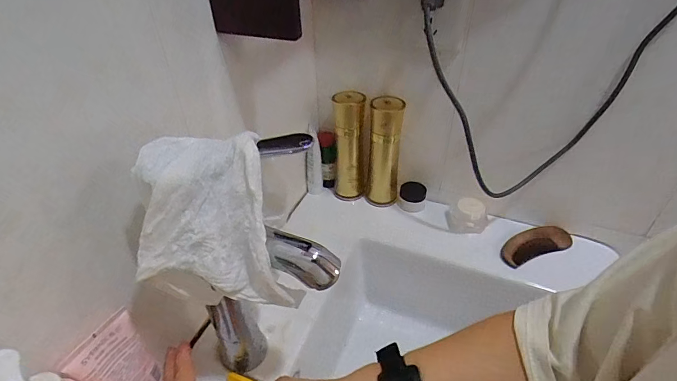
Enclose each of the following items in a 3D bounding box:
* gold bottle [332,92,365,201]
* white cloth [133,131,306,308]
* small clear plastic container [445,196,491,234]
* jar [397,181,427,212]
[{"bbox_3d":[0.018,-0.069,0.635,0.053,0.179,0.044,1,39,2],"label":"gold bottle"},{"bbox_3d":[-0.093,0.029,0.289,0.105,0.136,0.036,-6,9,-11],"label":"white cloth"},{"bbox_3d":[0.207,0.036,0.616,0.060,0.046,0.055,4,39,7],"label":"small clear plastic container"},{"bbox_3d":[0.126,0.010,0.653,0.044,0.031,0.048,-1,39,1],"label":"jar"}]

